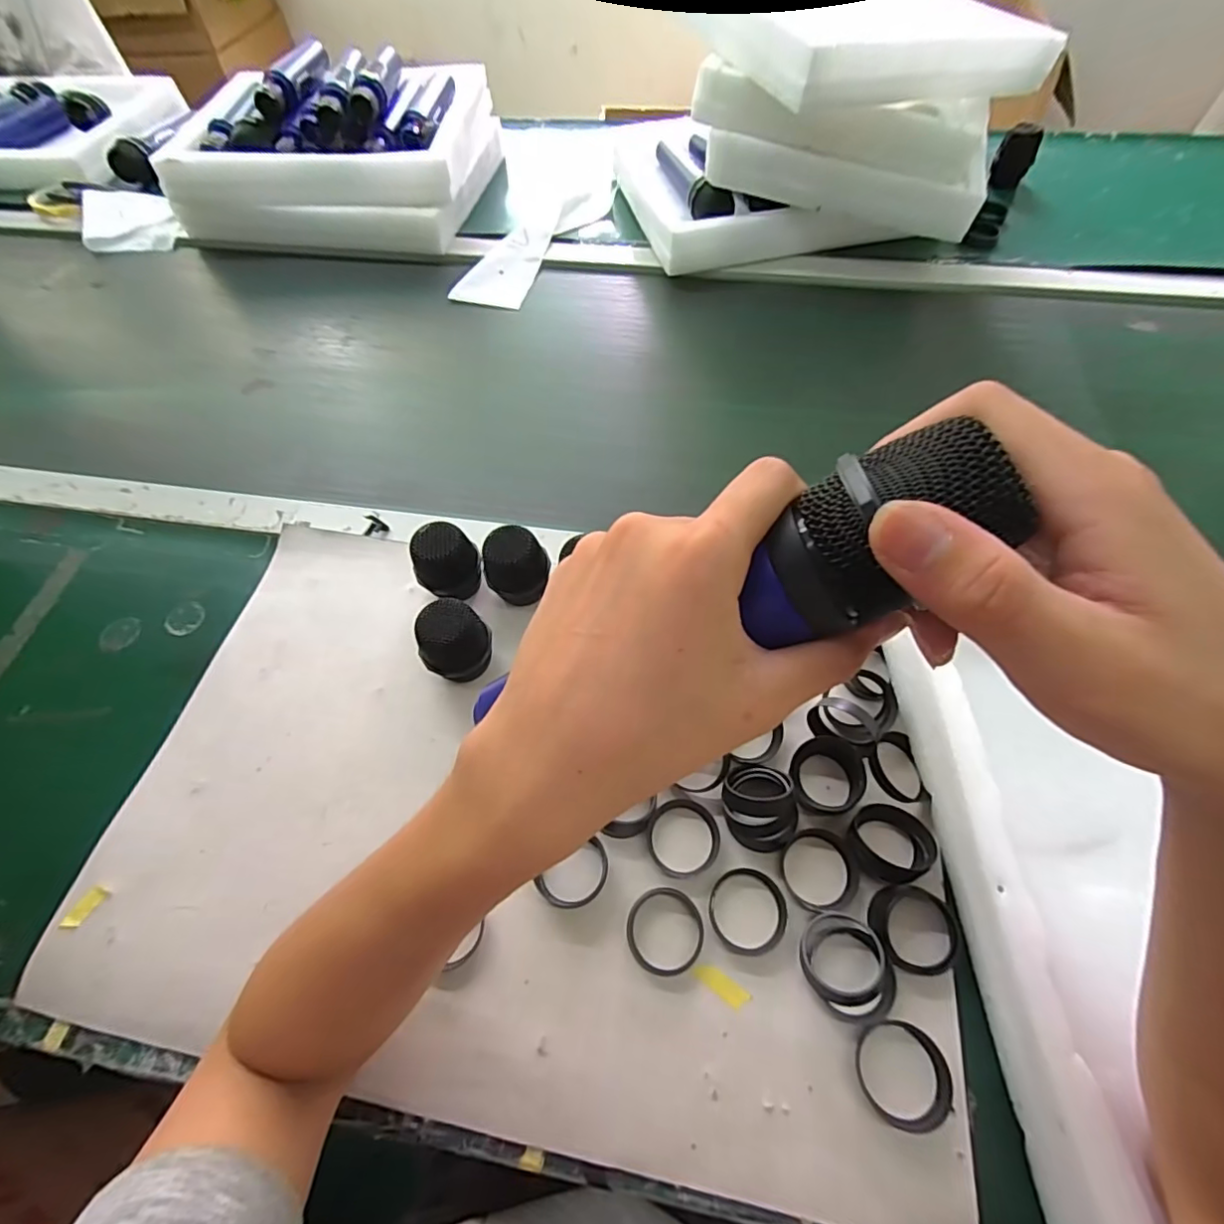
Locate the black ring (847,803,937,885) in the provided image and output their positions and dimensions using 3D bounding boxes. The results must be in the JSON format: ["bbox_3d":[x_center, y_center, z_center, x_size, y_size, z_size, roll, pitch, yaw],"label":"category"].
[{"bbox_3d":[0.165,0.138,0.332,0.044,0.019,0.040,-1,60,2],"label":"black ring"}]

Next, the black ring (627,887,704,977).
[{"bbox_3d":[0.031,0.182,0.319,0.044,0.008,0.044,-1,60,2],"label":"black ring"}]

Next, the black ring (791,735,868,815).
[{"bbox_3d":[0.138,0.103,0.356,0.045,0.013,0.048,-1,60,2],"label":"black ring"}]

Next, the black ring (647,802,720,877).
[{"bbox_3d":[0.044,0.139,0.343,0.043,0.007,0.044,-1,60,2],"label":"black ring"}]

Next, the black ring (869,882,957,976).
[{"bbox_3d":[0.170,0.177,0.312,0.047,0.014,0.043,-1,60,2],"label":"black ring"}]

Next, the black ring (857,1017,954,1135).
[{"bbox_3d":[0.149,0.235,0.283,0.044,0.007,0.043,-1,60,2],"label":"black ring"}]

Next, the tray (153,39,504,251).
[{"bbox_3d":[-0.353,-0.627,0.739,0.353,0.115,0.312,5,60,5],"label":"tray"}]

